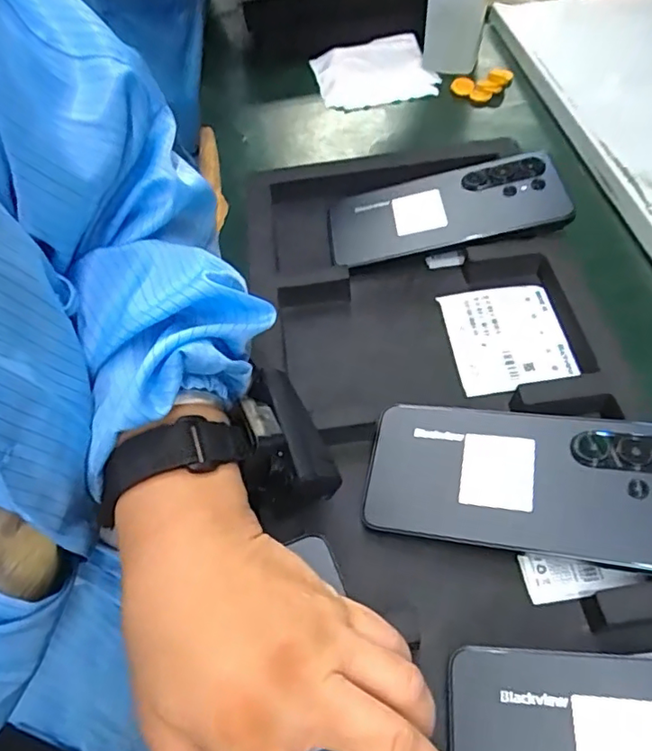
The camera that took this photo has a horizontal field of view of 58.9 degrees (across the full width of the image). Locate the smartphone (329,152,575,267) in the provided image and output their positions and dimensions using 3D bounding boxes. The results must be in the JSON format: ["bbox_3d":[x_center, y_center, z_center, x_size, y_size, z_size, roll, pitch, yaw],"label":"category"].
[{"bbox_3d":[0.086,-0.121,0.420,0.165,0.008,0.076,-11,58,7],"label":"smartphone"}]

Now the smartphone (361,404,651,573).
[{"bbox_3d":[0.106,0.053,0.298,0.166,0.006,0.078,3,57,19],"label":"smartphone"}]

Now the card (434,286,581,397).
[{"bbox_3d":[0.119,-0.025,0.380,0.073,0.008,0.079,-7,55,-1],"label":"card"}]

